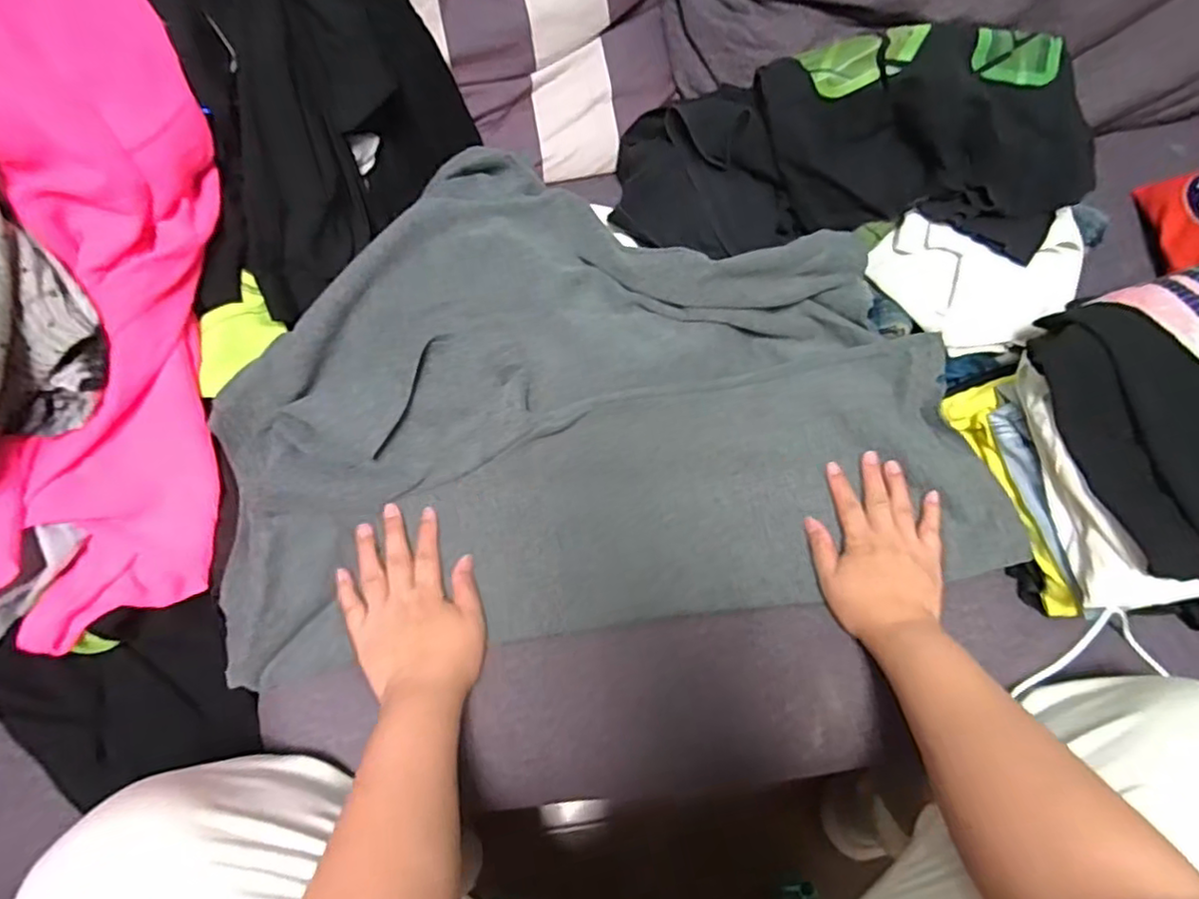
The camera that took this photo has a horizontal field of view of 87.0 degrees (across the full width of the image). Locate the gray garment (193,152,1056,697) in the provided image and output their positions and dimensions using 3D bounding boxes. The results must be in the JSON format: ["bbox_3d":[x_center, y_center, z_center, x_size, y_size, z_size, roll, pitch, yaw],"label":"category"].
[{"bbox_3d":[0.004,-0.069,0.596,0.653,0.123,0.438,-8,66,-5],"label":"gray garment"}]

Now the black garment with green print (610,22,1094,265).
[{"bbox_3d":[0.256,-0.287,0.621,0.471,0.160,0.166,5,65,1],"label":"black garment with green print"}]

